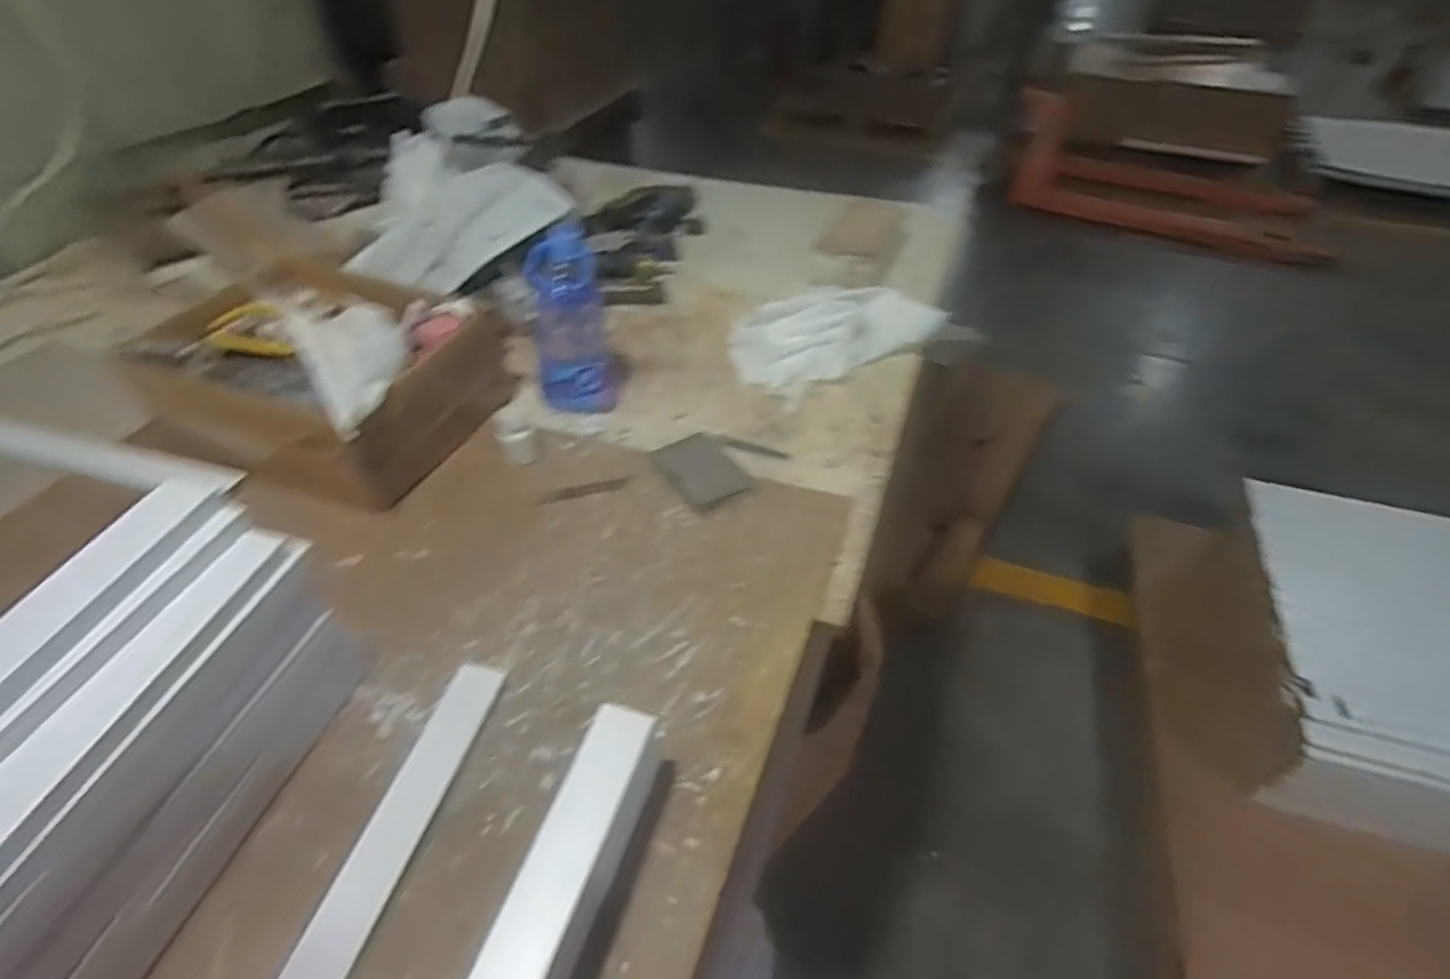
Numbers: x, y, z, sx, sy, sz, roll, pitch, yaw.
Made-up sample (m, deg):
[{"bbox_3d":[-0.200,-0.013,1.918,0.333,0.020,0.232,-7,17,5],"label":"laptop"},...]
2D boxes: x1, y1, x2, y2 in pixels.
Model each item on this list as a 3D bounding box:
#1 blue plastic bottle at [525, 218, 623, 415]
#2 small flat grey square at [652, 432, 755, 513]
[{"bbox_3d":[-0.184,-0.198,0.854,0.094,0.218,0.095,-10,43,-9],"label":"blue plastic bottle"},{"bbox_3d":[-0.026,-0.021,0.802,0.075,0.016,0.115,-22,45,-22],"label":"small flat grey square"}]

